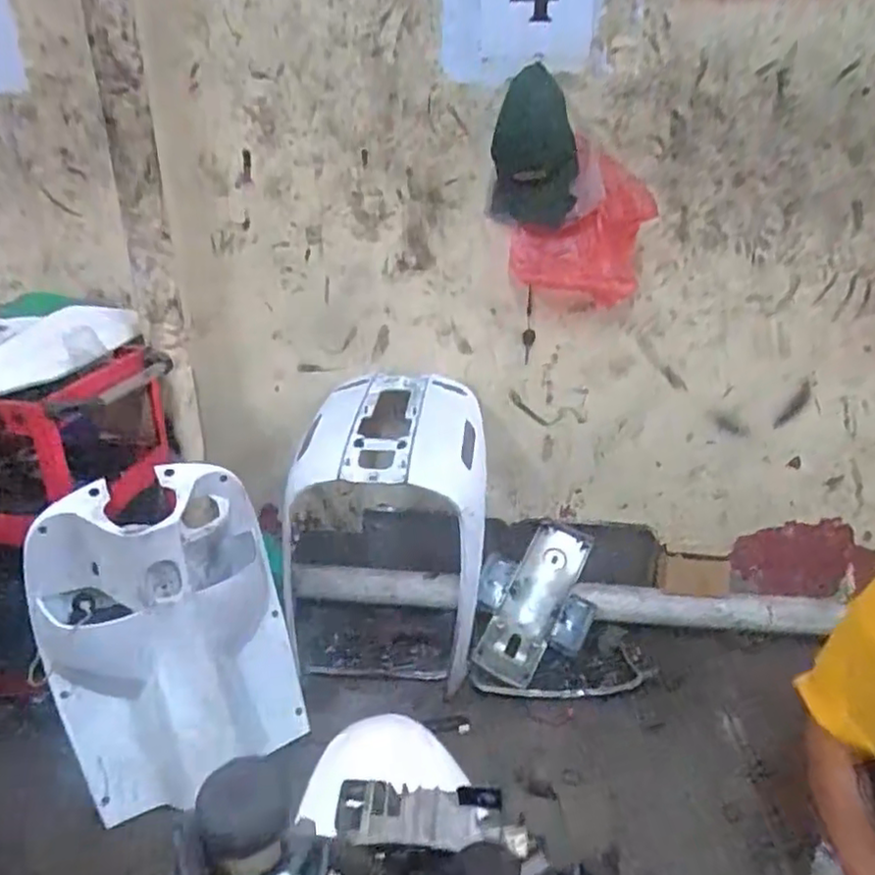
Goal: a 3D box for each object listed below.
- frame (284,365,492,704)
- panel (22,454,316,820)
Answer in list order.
[{"bbox_3d":[-0.107,0.214,1.515,0.412,0.650,0.314,1,23,3],"label":"frame"},{"bbox_3d":[-0.482,0.374,1.239,0.418,0.600,0.174,-14,26,-29],"label":"panel"}]

